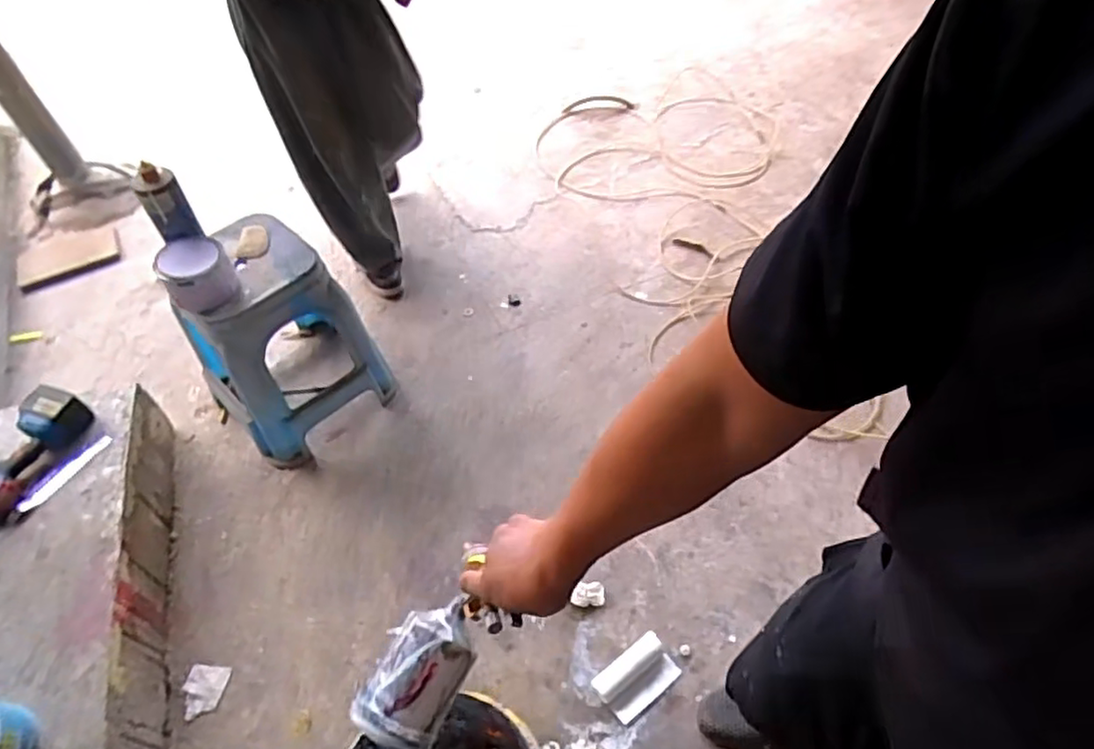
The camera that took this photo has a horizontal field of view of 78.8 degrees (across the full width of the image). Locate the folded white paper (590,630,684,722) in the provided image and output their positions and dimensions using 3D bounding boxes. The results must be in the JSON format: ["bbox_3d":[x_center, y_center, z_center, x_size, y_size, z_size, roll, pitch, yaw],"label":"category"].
[{"bbox_3d":[0.178,0.597,1.314,0.156,0.015,0.102,-35,68,-17],"label":"folded white paper"}]

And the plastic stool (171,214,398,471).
[{"bbox_3d":[-0.648,-0.083,1.609,0.348,0.513,0.355,37,62,27],"label":"plastic stool"}]

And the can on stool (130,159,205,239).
[{"bbox_3d":[-0.802,-0.363,1.396,0.081,0.159,0.071,-30,57,-19],"label":"can on stool"}]

